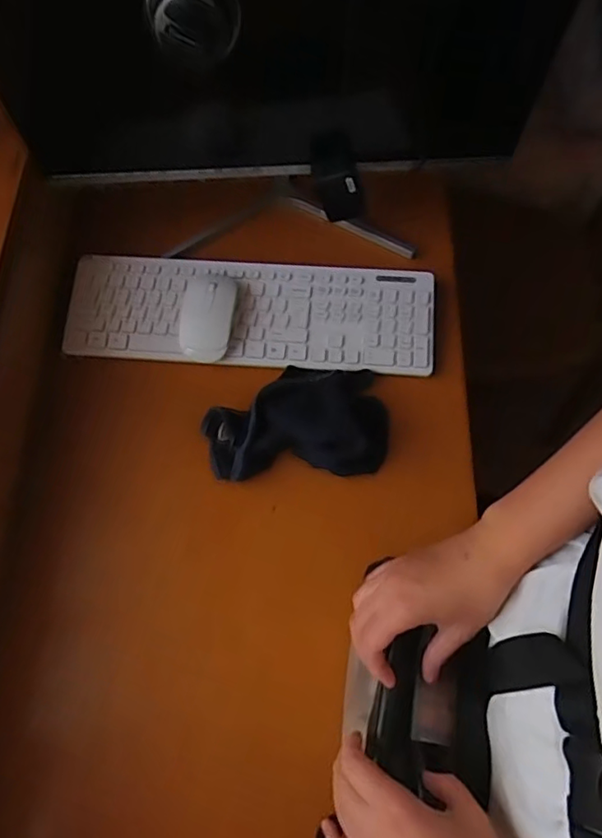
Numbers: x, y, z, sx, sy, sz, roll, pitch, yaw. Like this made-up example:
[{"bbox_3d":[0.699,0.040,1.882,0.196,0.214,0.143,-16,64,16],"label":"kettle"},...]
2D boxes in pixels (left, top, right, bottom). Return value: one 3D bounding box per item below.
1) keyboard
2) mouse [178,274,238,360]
[{"bbox_3d":[-0.063,-0.130,0.679,0.438,0.023,0.130,4,69,1],"label":"keyboard"},{"bbox_3d":[-0.109,-0.124,0.653,0.063,0.028,0.102,5,69,2],"label":"mouse"}]

